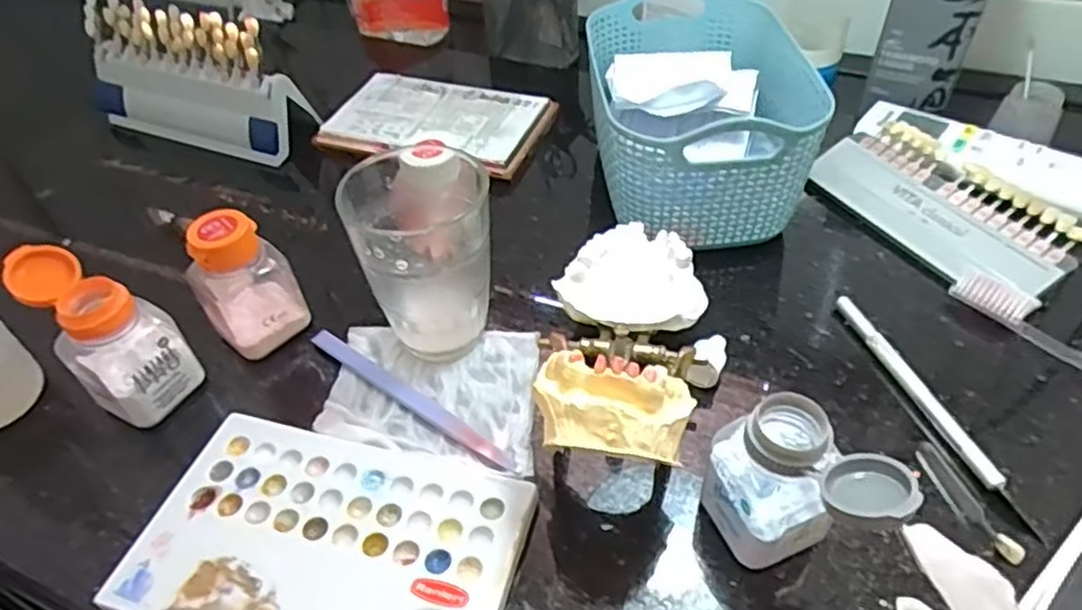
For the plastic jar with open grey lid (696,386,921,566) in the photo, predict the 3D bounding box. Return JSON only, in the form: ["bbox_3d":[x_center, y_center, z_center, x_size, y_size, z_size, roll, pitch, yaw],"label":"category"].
[{"bbox_3d":[0.095,0.070,0.266,0.065,0.070,0.035,19,51,21],"label":"plastic jar with open grey lid"}]

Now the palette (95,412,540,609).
[{"bbox_3d":[-0.086,0.099,0.295,0.152,0.014,0.097,9,48,13],"label":"palette"}]

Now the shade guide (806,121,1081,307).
[{"bbox_3d":[0.235,-0.051,0.411,0.067,0.019,0.129,-36,52,-5],"label":"shade guide"}]

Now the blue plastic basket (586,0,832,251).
[{"bbox_3d":[0.093,-0.113,0.439,0.116,0.093,0.178,-6,46,-1],"label":"blue plastic basket"}]

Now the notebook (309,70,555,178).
[{"bbox_3d":[-0.073,-0.134,0.516,0.149,0.017,0.095,15,49,18],"label":"notebook"}]

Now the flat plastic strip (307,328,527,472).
[{"bbox_3d":[-0.064,0.045,0.349,0.136,0.007,0.011,28,54,27],"label":"flat plastic strip"}]

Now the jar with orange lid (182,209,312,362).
[{"bbox_3d":[-0.150,-0.011,0.362,0.045,0.071,0.032,-28,50,-20],"label":"jar with orange lid"}]

